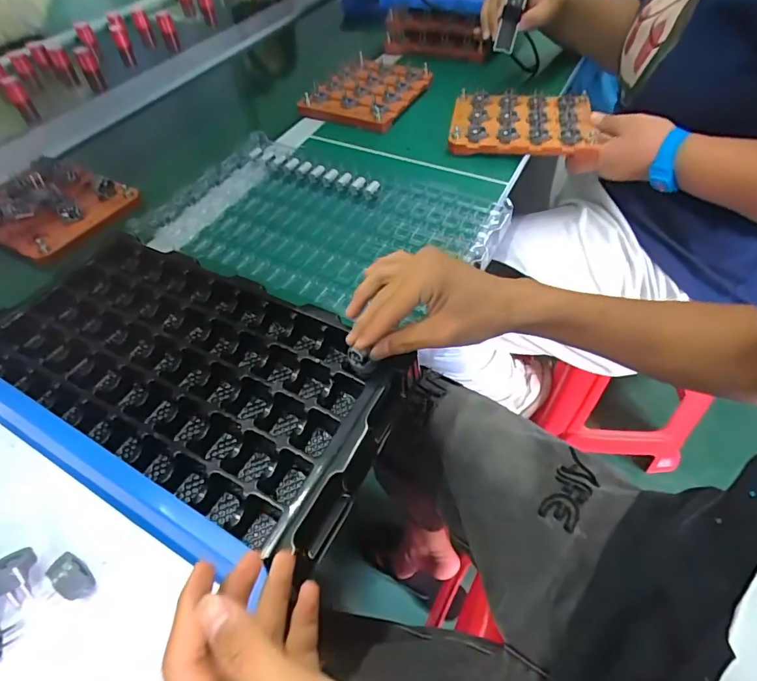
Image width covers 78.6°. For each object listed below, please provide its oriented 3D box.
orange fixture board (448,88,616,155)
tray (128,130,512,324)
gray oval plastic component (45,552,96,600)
[{"bbox_3d":[0.195,-0.310,0.645,0.188,0.023,0.152,1,50,5],"label":"orange fixture board"},{"bbox_3d":[-0.066,-0.136,0.529,0.363,0.019,0.240,22,55,19],"label":"tray"},{"bbox_3d":[-0.196,0.153,0.298,0.025,0.022,0.018,26,56,21],"label":"gray oval plastic component"}]

